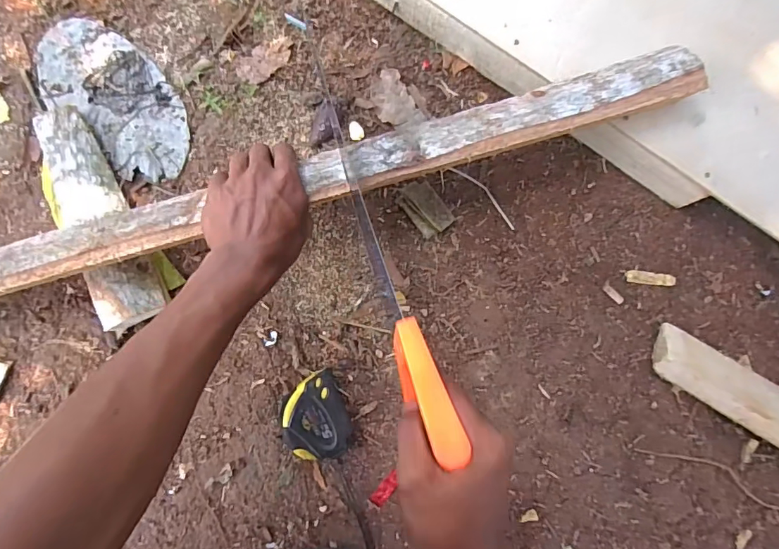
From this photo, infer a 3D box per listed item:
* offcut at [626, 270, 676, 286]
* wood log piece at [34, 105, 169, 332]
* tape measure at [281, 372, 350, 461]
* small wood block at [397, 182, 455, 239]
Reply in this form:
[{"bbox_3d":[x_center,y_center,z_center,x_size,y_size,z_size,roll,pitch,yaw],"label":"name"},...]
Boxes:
[{"bbox_3d":[0.294,0.004,0.515,0.056,0.004,0.015,5,83,-4],"label":"offcut"},{"bbox_3d":[-0.302,-0.062,0.467,0.062,0.035,0.239,-26,86,-7],"label":"wood log piece"},{"bbox_3d":[-0.071,0.138,0.459,0.061,0.044,0.080,-1,85,-3],"label":"tape measure"},{"bbox_3d":[0.039,-0.072,0.495,0.037,0.015,0.060,-37,88,-8],"label":"small wood block"}]

